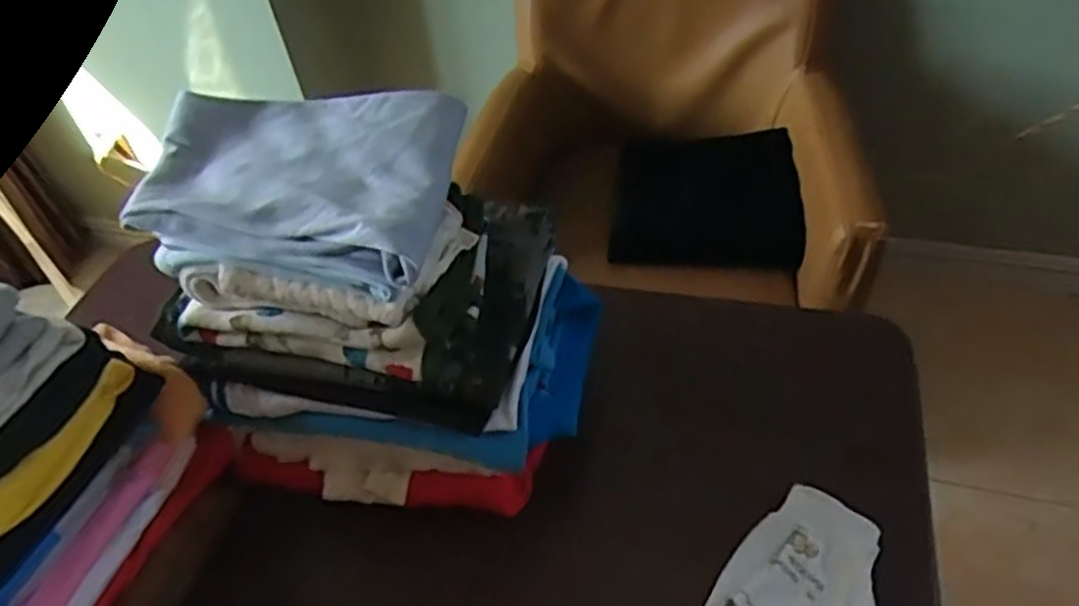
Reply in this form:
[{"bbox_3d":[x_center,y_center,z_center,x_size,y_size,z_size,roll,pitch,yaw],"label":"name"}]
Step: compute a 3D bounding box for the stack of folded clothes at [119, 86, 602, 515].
[{"bbox_3d":[-0.134,-0.001,0.647,0.326,0.294,0.211,7,48,13],"label":"stack of folded clothes"}]

